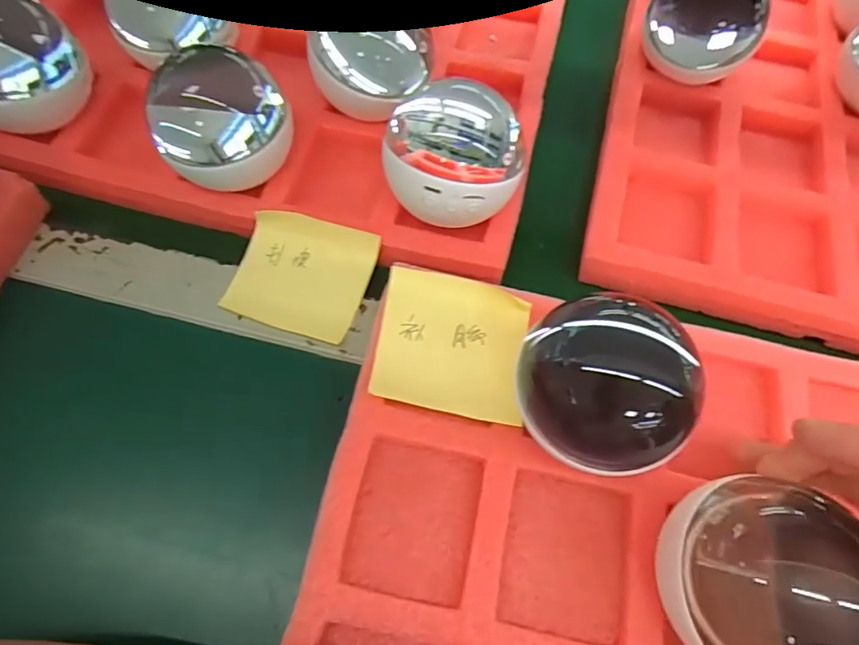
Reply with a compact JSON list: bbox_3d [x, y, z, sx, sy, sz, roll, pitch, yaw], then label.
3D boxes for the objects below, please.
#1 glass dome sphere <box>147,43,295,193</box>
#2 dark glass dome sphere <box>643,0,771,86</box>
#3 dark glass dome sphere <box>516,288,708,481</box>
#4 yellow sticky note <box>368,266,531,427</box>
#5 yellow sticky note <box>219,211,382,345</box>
[{"bbox_3d":[-0.117,-0.115,0.297,0.076,0.065,0.076,18,66,6],"label":"glass dome sphere"},{"bbox_3d":[0.187,-0.206,0.354,0.070,0.057,0.066,1,65,-2],"label":"dark glass dome sphere"},{"bbox_3d":[0.074,0.035,0.224,0.076,0.060,0.058,20,66,7],"label":"dark glass dome sphere"},{"bbox_3d":[0.012,0.010,0.264,0.073,0.004,0.071,8,72,-1],"label":"yellow sticky note"},{"bbox_3d":[-0.073,-0.028,0.296,0.074,0.013,0.065,18,66,6],"label":"yellow sticky note"}]

